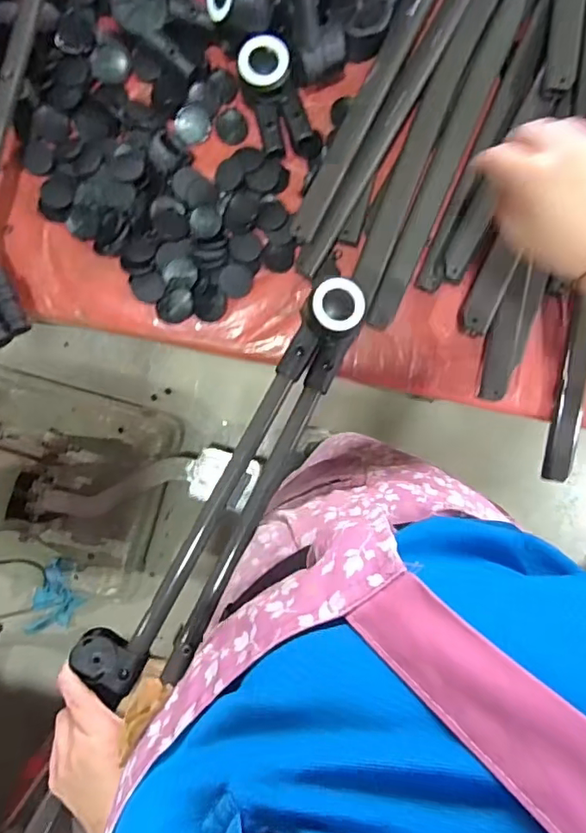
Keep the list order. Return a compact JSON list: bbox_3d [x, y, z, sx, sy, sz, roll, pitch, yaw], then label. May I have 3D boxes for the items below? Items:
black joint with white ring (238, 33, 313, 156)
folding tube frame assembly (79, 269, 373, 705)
[{"bbox_3d":[-0.020,-0.327,0.541,0.052,0.041,0.103,-21,89,-1],"label":"black joint with white ring"},{"bbox_3d":[-0.052,0.060,0.485,0.082,0.036,0.410,30,84,0],"label":"folding tube frame assembly"}]

